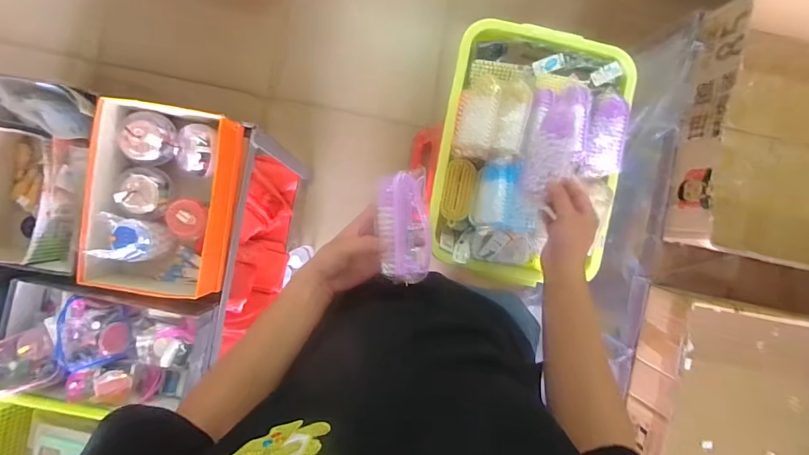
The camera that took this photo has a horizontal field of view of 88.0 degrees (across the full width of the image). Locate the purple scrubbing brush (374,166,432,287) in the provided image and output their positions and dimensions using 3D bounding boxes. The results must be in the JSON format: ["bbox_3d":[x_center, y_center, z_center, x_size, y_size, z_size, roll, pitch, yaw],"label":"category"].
[{"bbox_3d":[-0.001,-0.001,0.565,0.065,0.043,0.146,-4,98,-4],"label":"purple scrubbing brush"}]

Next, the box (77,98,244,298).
[{"bbox_3d":[-0.435,-0.047,0.761,0.222,0.109,0.327,10,91,-4],"label":"box"}]

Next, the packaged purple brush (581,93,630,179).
[{"bbox_3d":[0.372,-0.167,0.771,0.058,0.037,0.142,7,91,-4],"label":"packaged purple brush"}]

